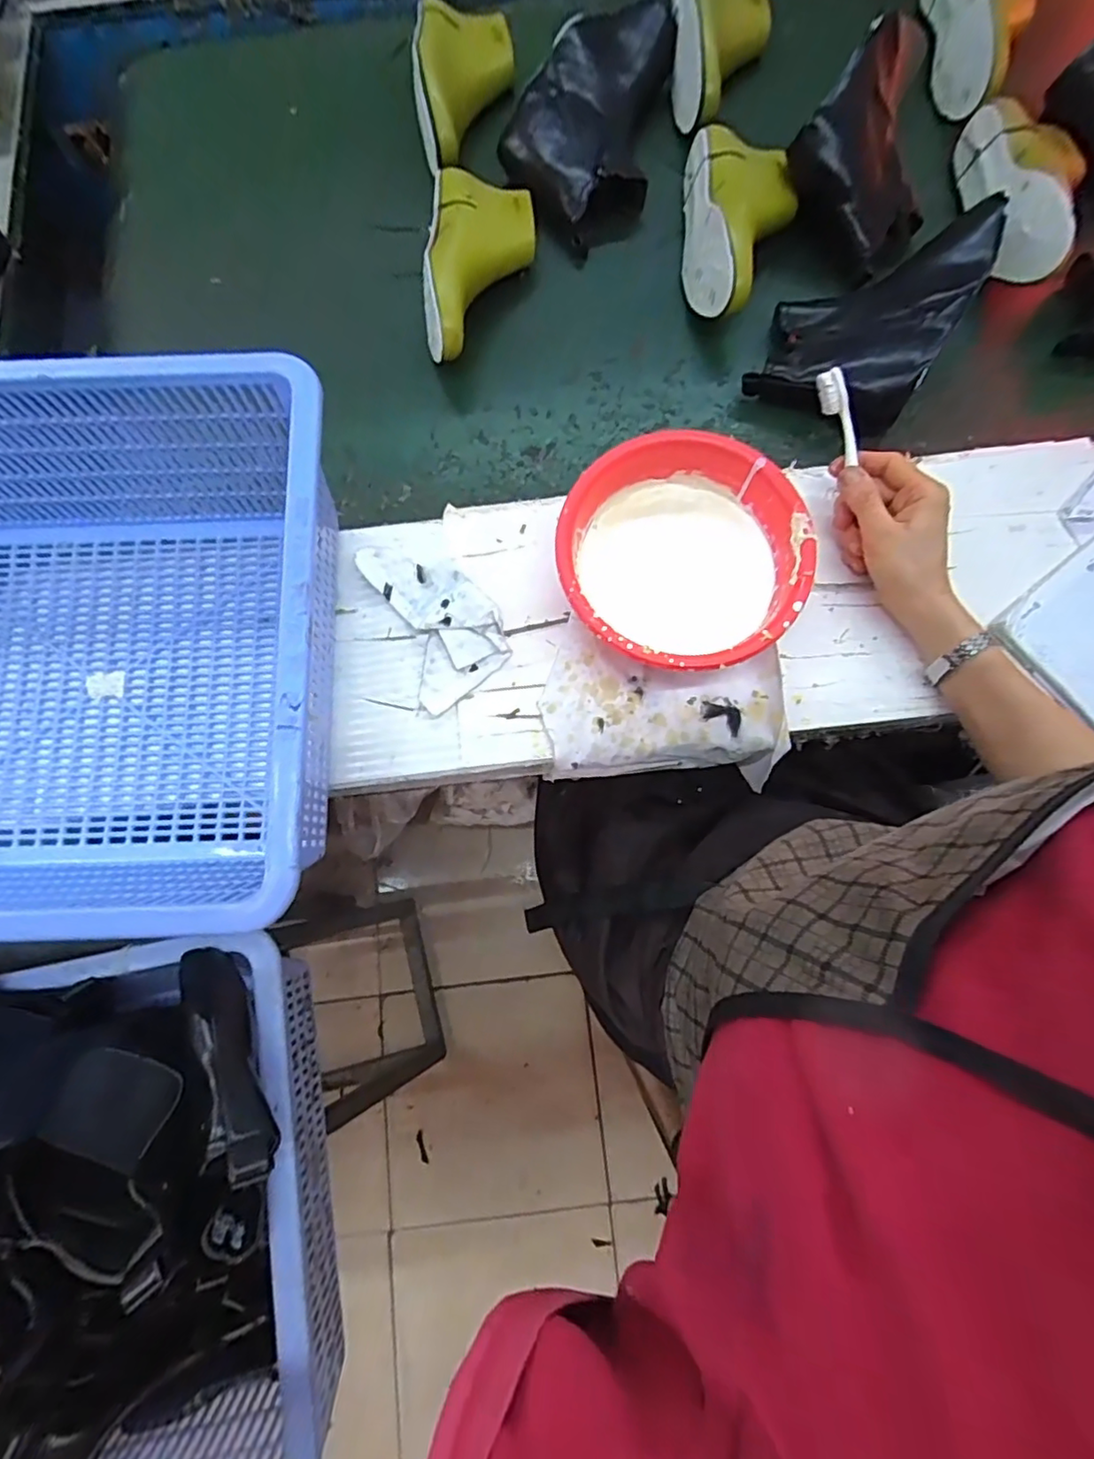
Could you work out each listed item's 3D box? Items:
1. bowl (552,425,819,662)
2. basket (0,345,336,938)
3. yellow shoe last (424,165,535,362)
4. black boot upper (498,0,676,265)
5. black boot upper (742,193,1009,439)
[{"bbox_3d":[0.105,-0.133,0.479,0.184,0.070,0.186,0,78,1],"label":"bowl"},{"bbox_3d":[-0.382,-0.048,0.433,0.473,0.152,0.365,-2,78,1],"label":"basket"},{"bbox_3d":[-0.068,-0.473,0.599,0.104,0.062,0.221,1,78,1],"label":"yellow shoe last"},{"bbox_3d":[0.040,-0.666,0.639,0.161,0.061,0.292,10,79,3],"label":"black boot upper"},{"bbox_3d":[0.312,-0.408,0.565,0.148,0.074,0.242,31,81,7],"label":"black boot upper"}]

